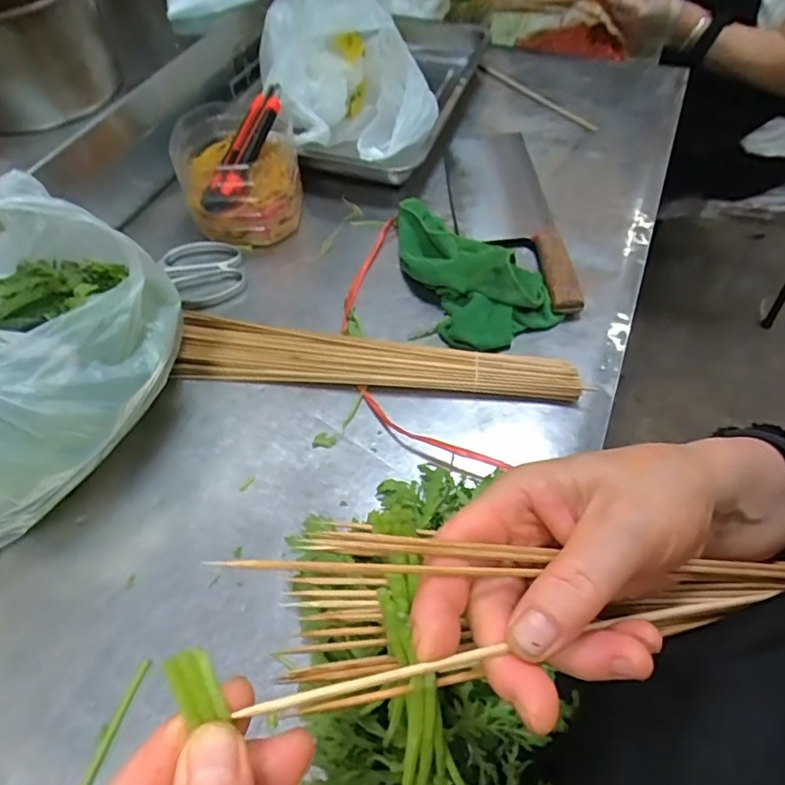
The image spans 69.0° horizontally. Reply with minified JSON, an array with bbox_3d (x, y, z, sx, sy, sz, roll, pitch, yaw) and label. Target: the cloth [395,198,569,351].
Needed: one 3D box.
[{"bbox_3d":[0.077,-0.144,0.612,0.110,0.059,0.218,-18,55,-10],"label":"cloth"}]

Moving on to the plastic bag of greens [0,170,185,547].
[{"bbox_3d":[-0.307,-0.034,0.420,0.183,0.197,0.261,28,60,21],"label":"plastic bag of greens"}]

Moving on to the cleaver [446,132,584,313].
[{"bbox_3d":[0.131,-0.221,0.677,0.109,0.037,0.364,-2,54,1],"label":"cleaver"}]

